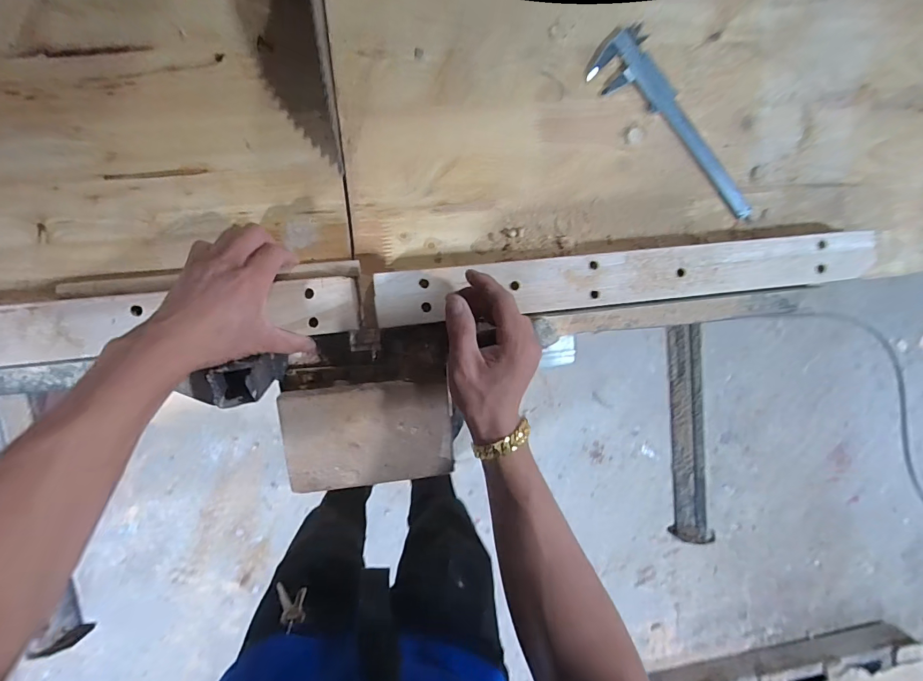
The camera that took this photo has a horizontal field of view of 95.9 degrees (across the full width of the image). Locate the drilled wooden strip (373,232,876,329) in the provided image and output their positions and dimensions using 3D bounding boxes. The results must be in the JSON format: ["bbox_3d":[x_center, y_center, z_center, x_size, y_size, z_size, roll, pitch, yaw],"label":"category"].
[{"bbox_3d":[0.175,-0.062,0.409,0.514,0.009,0.049,-6,96,-6],"label":"drilled wooden strip"}]

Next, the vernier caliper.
[{"bbox_3d":[0.219,-0.210,0.427,0.064,0.011,0.231,-41,99,-3],"label":"vernier caliper"}]

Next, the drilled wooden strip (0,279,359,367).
[{"bbox_3d":[-0.340,-0.006,0.347,0.506,0.015,0.050,-6,96,-8],"label":"drilled wooden strip"}]

